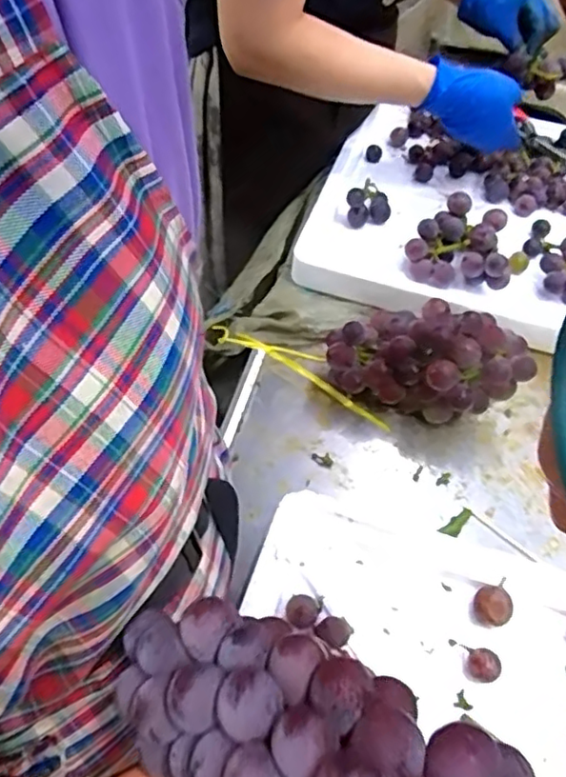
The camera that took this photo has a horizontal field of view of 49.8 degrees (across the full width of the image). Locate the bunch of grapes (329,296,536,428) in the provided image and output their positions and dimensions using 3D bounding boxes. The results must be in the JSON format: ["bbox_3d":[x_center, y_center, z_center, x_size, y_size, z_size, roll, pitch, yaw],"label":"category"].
[{"bbox_3d":[0.139,-0.038,0.592,0.183,0.089,0.118,18,55,9],"label":"bunch of grapes"}]

